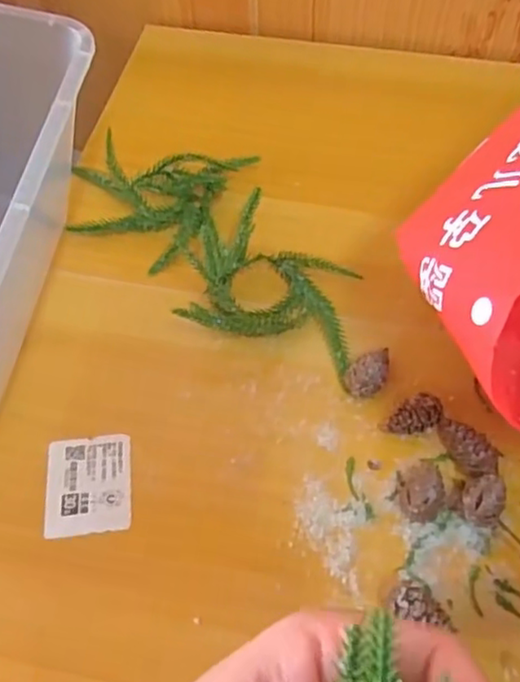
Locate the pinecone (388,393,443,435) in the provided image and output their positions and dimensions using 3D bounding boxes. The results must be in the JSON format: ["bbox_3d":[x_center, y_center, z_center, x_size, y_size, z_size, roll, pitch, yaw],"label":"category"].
[{"bbox_3d":[0.091,0.046,0.385,0.032,0.022,0.020,-30,61,-16],"label":"pinecone"}]

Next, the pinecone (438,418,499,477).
[{"bbox_3d":[0.120,0.061,0.375,0.022,0.018,0.041,-30,61,-16],"label":"pinecone"}]

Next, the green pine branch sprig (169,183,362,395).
[{"bbox_3d":[0.007,-0.041,0.427,0.122,0.043,0.104,12,59,10],"label":"green pine branch sprig"}]

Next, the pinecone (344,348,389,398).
[{"bbox_3d":[0.067,0.021,0.400,0.021,0.022,0.039,30,63,19],"label":"pinecone"}]

